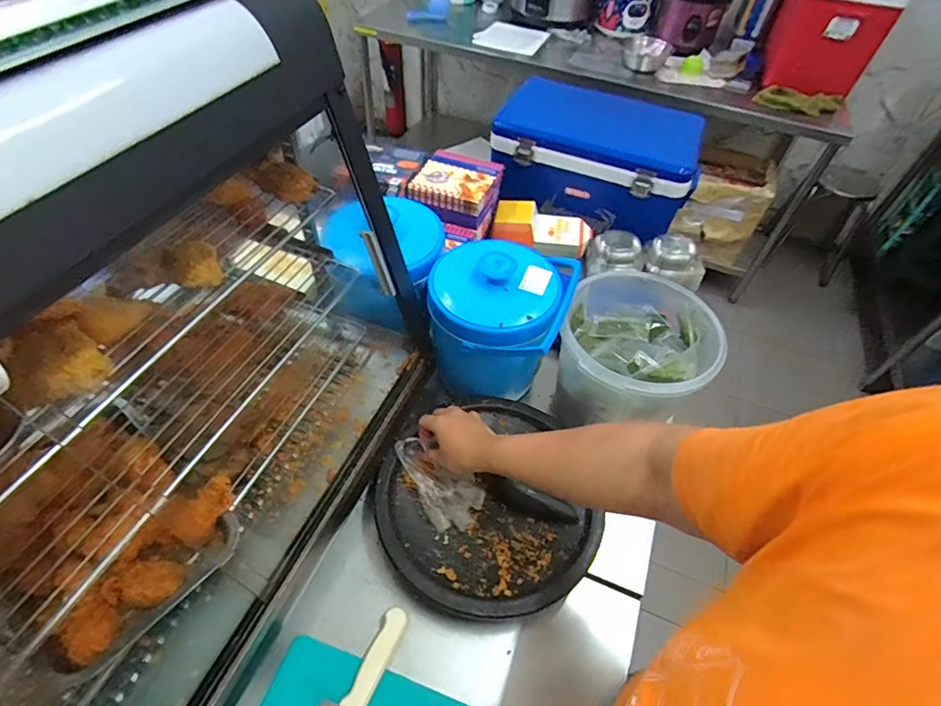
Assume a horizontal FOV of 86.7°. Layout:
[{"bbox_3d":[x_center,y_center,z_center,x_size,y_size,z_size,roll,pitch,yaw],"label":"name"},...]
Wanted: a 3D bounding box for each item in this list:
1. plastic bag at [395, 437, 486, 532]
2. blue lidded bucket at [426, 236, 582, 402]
[{"bbox_3d":[-0.057,0.199,0.778,0.167,0.033,0.078,40,59,20],"label":"plastic bag"},{"bbox_3d":[0.047,-0.047,0.873,0.219,0.256,0.204,2,50,-2],"label":"blue lidded bucket"}]

